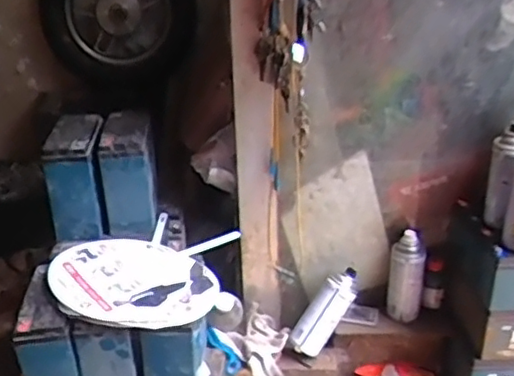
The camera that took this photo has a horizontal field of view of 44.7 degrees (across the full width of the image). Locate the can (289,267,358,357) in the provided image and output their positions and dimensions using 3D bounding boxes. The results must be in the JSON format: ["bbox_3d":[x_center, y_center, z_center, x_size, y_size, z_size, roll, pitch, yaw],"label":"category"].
[{"bbox_3d":[0.127,0.224,1.144,0.176,0.052,0.055,-56,40,-2],"label":"can"}]

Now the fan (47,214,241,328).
[{"bbox_3d":[-0.187,0.127,1.013,0.257,0.022,0.305,9,25,13],"label":"fan"}]

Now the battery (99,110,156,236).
[{"bbox_3d":[-0.229,-0.038,1.137,0.089,0.171,0.166,-5,27,-6],"label":"battery"}]

